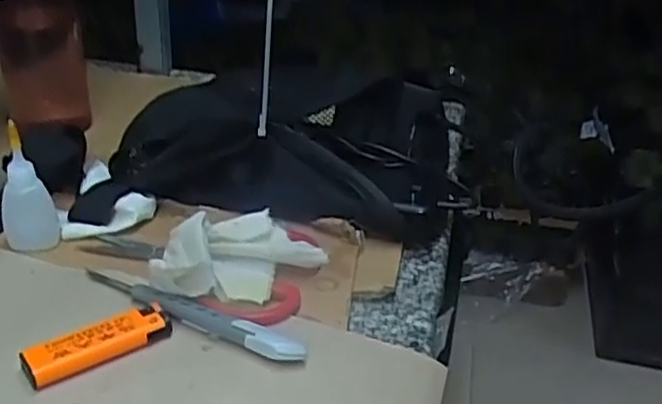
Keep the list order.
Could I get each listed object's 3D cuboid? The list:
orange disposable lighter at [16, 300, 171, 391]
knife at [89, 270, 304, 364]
[{"bbox_3d":[-0.130,0.079,0.389,0.079,0.014,0.025,-22,38,-37],"label":"orange disposable lighter"},{"bbox_3d":[-0.087,0.065,0.415,0.155,0.015,0.018,16,32,21],"label":"knife"}]

